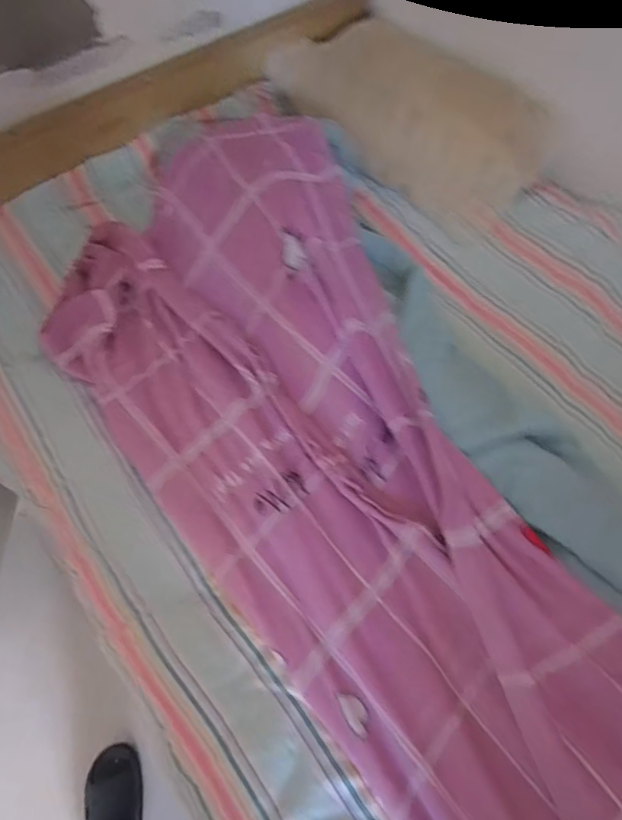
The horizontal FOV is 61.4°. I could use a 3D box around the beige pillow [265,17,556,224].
[{"bbox_3d":[0.209,-0.734,1.250,0.719,0.160,0.338,39,69,18],"label":"beige pillow"}]

